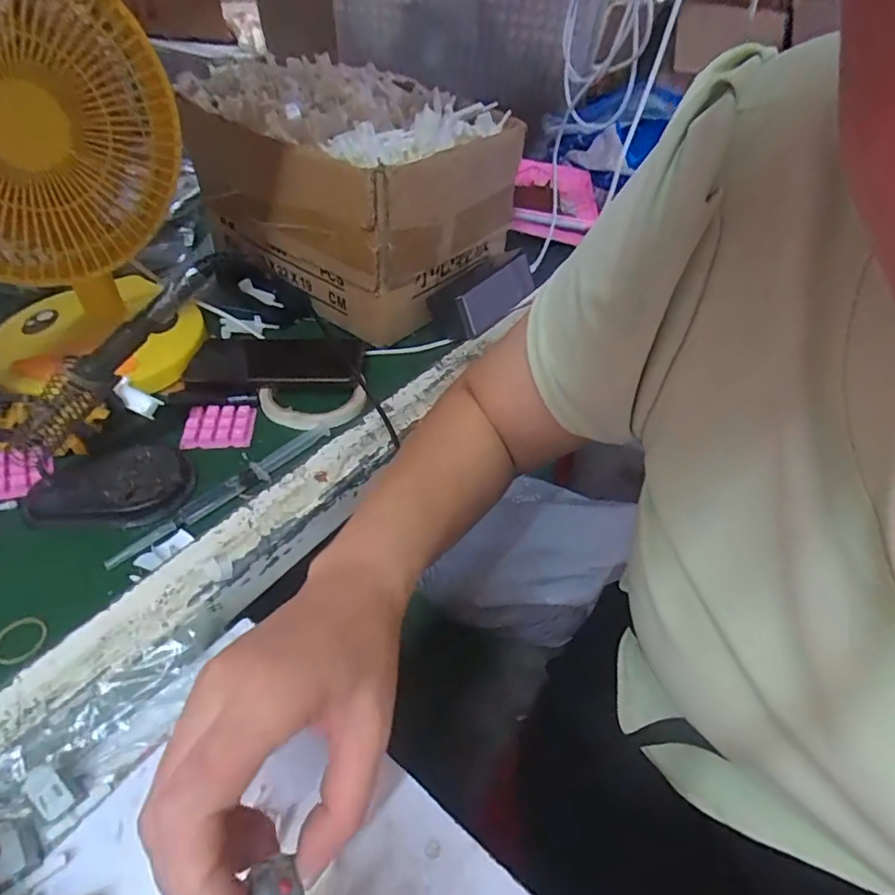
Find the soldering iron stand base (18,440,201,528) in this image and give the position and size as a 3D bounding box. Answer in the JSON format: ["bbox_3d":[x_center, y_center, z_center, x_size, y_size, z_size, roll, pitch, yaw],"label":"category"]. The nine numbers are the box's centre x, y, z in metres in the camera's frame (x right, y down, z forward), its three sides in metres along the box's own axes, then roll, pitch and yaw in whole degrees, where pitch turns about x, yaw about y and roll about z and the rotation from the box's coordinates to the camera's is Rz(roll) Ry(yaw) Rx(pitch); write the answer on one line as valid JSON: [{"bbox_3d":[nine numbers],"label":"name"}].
[{"bbox_3d":[-0.262,0.028,0.421,0.112,0.015,0.083,-21,51,-22],"label":"soldering iron stand base"}]

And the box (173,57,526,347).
[{"bbox_3d":[-0.099,-0.296,0.623,0.294,0.188,0.263,33,52,25],"label":"box"}]

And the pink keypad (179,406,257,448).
[{"bbox_3d":[-0.205,-0.020,0.487,0.058,0.013,0.047,-3,46,-7],"label":"pink keypad"}]

